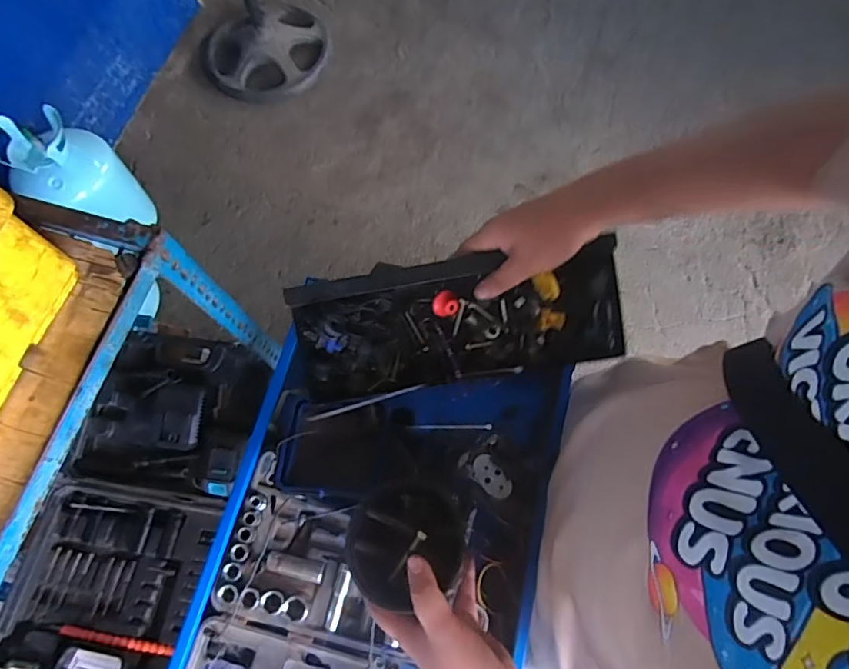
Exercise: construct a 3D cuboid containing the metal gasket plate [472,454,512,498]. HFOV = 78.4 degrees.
[{"bbox_3d":[0.077,0.165,0.603,0.028,0.006,0.054,-37,75,-11],"label":"metal gasket plate"}]

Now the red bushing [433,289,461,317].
[{"bbox_3d":[0.021,-0.030,0.500,0.025,0.018,0.021,6,71,3],"label":"red bushing"}]

